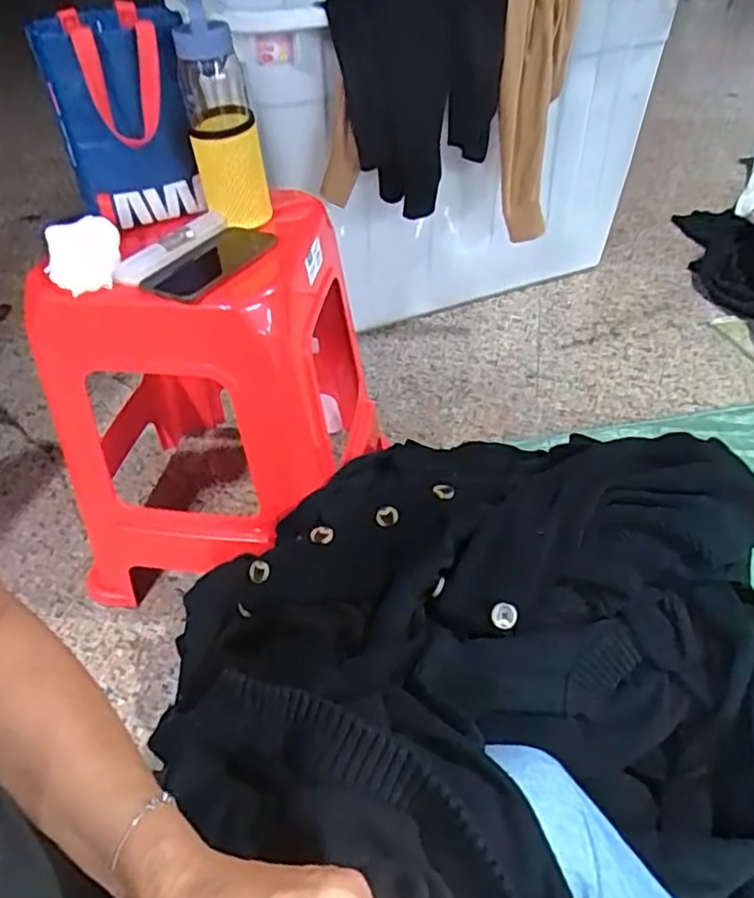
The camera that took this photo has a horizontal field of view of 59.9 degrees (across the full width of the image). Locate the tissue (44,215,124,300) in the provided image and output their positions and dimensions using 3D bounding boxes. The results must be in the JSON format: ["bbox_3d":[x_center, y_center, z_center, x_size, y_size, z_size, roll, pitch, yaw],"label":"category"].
[{"bbox_3d":[-0.321,-0.211,0.716,0.085,0.047,0.092,-19,46,-16],"label":"tissue"}]

